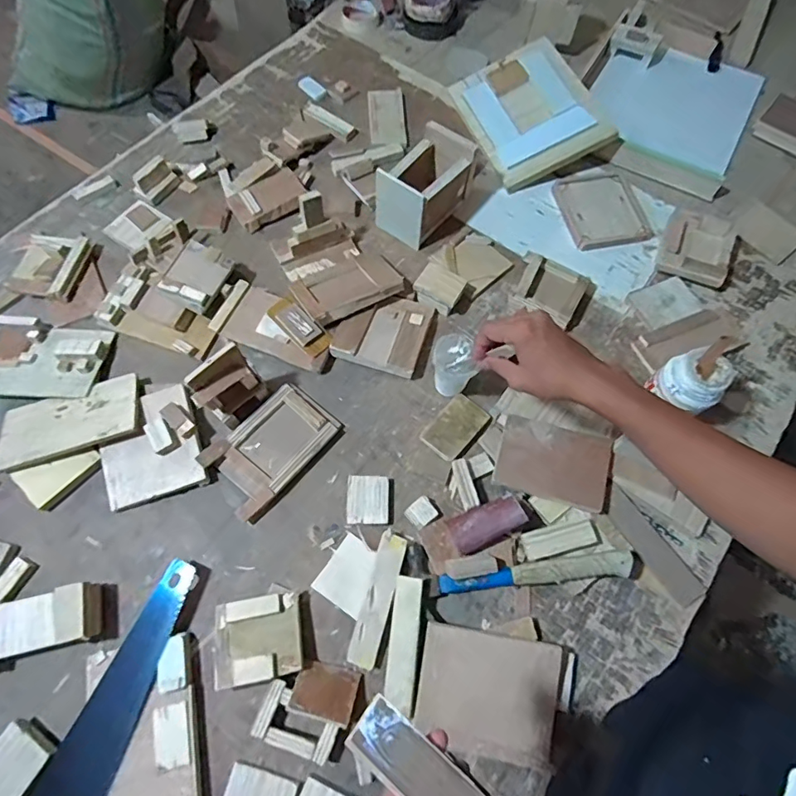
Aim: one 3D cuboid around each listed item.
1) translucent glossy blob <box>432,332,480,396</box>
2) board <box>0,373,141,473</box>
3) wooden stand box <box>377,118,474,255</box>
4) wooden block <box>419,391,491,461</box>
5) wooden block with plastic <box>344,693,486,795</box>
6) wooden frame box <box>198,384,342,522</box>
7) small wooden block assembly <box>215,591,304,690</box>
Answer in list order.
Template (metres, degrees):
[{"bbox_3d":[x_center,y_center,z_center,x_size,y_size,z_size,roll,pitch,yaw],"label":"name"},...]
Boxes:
[{"bbox_3d":[0.080,-0.050,0.717,0.054,0.086,0.062,-6,68,-4],"label":"translucent glossy blob"},{"bbox_3d":[-0.460,0.034,0.688,0.194,0.011,0.102,-18,58,-4],"label":"board"},{"bbox_3d":[0.043,-0.363,0.833,0.118,0.111,0.153,35,71,12],"label":"wooden stand box"},{"bbox_3d":[0.084,0.042,0.713,0.060,0.013,0.095,40,72,14],"label":"wooden block"},{"bbox_3d":[0.013,0.236,0.309,0.094,0.004,0.036,39,48,10],"label":"wooden block with plastic"},{"bbox_3d":[-0.179,0.067,0.698,0.112,0.023,0.177,40,72,14],"label":"wooden frame box"},{"bbox_3d":[-0.168,0.291,0.594,0.104,0.038,0.099,-9,68,-6],"label":"small wooden block assembly"}]

